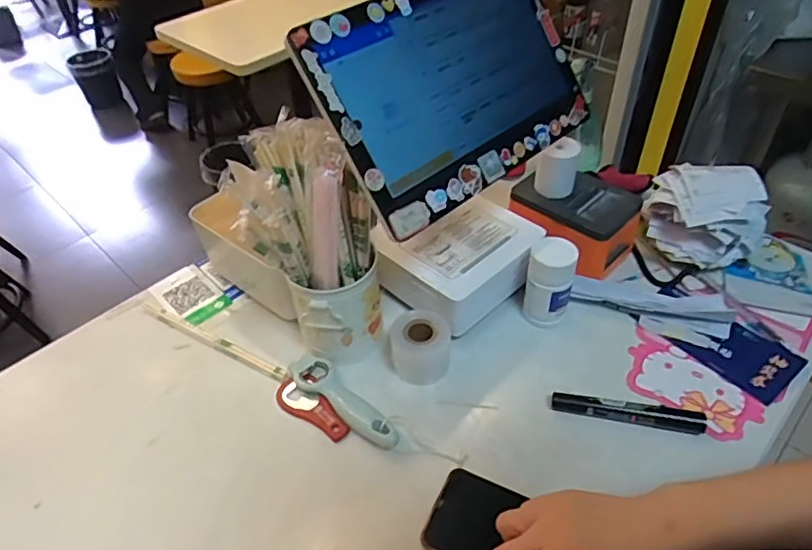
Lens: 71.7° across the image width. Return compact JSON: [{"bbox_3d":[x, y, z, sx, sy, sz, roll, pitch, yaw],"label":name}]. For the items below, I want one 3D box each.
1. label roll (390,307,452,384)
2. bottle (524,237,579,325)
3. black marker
[{"bbox_3d":[0.016,0.073,0.584,0.063,0.047,0.063,-1,43,1],"label":"label roll"},{"bbox_3d":[0.157,0.006,0.612,0.048,0.086,0.049,15,46,17],"label":"bottle"},{"bbox_3d":[0.211,0.130,0.538,0.139,0.018,0.017,8,44,11],"label":"black marker"}]

